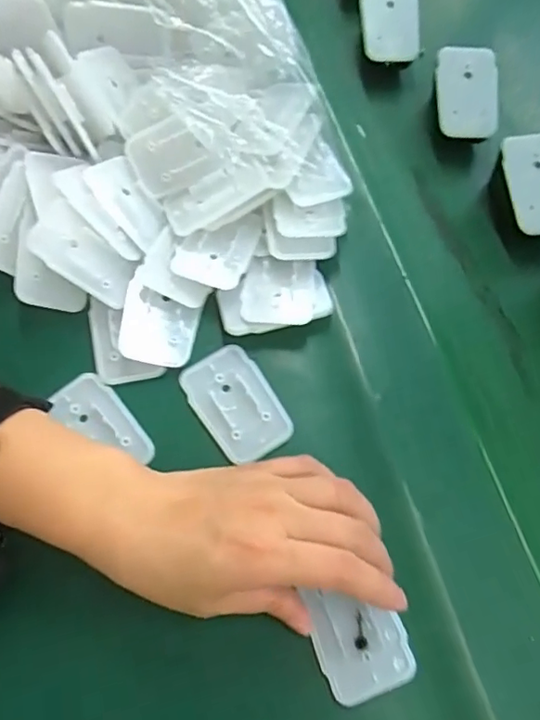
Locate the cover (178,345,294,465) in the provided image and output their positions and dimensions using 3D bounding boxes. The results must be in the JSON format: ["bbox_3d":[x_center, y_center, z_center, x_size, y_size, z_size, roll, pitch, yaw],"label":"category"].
[{"bbox_3d":[-0.020,0.025,0.338,0.044,0.005,0.069,-31,71,-15],"label":"cover"}]

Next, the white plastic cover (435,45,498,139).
[{"bbox_3d":[0.142,-0.192,0.407,0.046,0.007,0.064,2,86,-11],"label":"white plastic cover"}]

